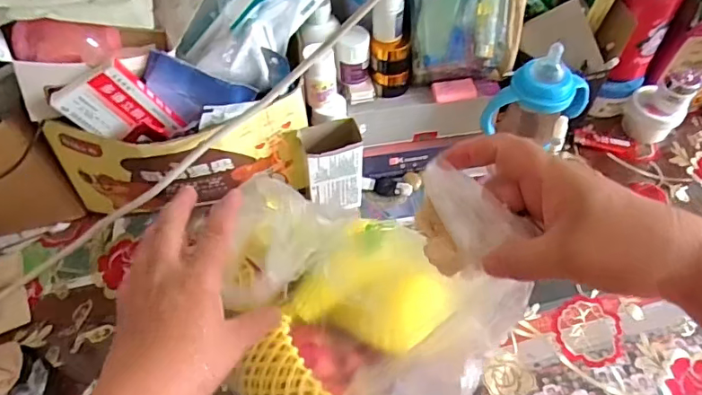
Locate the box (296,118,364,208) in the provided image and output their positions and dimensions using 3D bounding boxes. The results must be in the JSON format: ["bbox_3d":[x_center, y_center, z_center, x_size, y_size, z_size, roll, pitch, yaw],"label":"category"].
[{"bbox_3d":[-0.020,-0.033,0.591,0.062,0.116,0.038,-14,55,-10],"label":"box"}]

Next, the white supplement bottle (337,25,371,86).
[{"bbox_3d":[0.004,-0.155,0.575,0.035,0.055,0.033,2,54,2],"label":"white supplement bottle"}]

